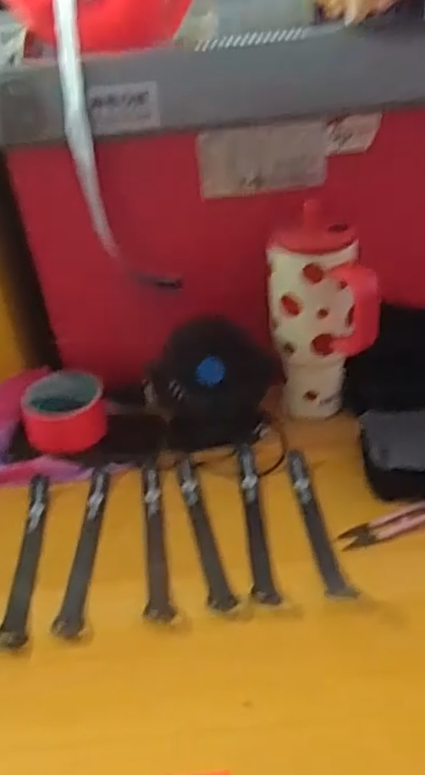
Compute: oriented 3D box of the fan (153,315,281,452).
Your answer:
[{"bbox_3d":[0.001,-0.002,0.710,0.125,0.126,0.064,-6,36,1],"label":"fan"}]

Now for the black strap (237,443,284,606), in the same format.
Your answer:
[{"bbox_3d":[0.039,0.123,0.634,0.022,0.013,0.200,-7,36,0],"label":"black strap"}]

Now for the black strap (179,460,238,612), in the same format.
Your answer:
[{"bbox_3d":[-0.010,0.133,0.630,0.021,0.010,0.187,-12,37,-7],"label":"black strap"}]

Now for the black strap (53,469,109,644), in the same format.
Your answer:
[{"bbox_3d":[-0.119,0.147,0.629,0.025,0.009,0.198,-5,36,2],"label":"black strap"}]

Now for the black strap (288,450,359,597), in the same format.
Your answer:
[{"bbox_3d":[0.096,0.125,0.628,0.023,0.012,0.180,-10,36,-4],"label":"black strap"}]

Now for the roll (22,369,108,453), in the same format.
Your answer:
[{"bbox_3d":[-0.161,0.027,0.734,0.089,0.060,0.071,-15,37,-11],"label":"roll"}]

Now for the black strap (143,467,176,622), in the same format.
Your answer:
[{"bbox_3d":[-0.056,0.140,0.628,0.023,0.005,0.186,-10,36,-4],"label":"black strap"}]

